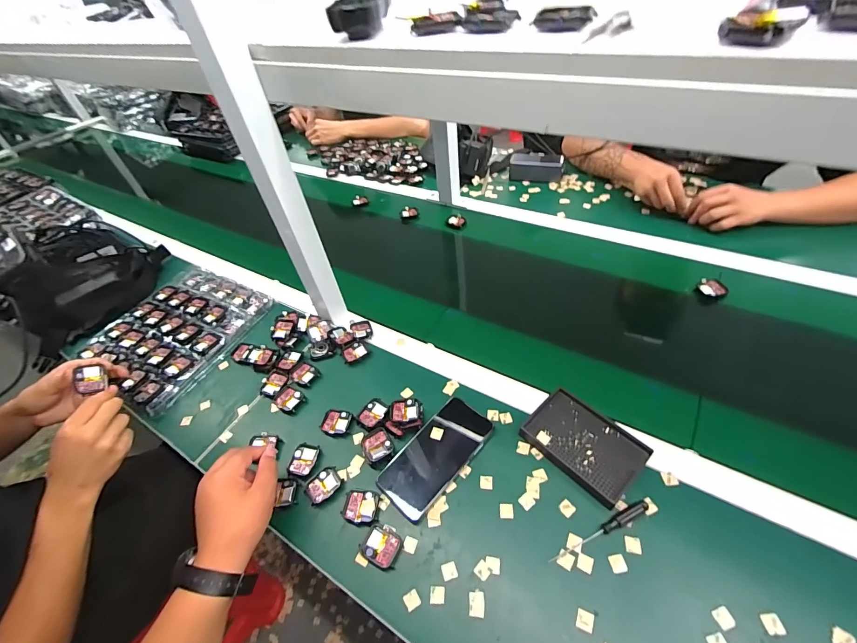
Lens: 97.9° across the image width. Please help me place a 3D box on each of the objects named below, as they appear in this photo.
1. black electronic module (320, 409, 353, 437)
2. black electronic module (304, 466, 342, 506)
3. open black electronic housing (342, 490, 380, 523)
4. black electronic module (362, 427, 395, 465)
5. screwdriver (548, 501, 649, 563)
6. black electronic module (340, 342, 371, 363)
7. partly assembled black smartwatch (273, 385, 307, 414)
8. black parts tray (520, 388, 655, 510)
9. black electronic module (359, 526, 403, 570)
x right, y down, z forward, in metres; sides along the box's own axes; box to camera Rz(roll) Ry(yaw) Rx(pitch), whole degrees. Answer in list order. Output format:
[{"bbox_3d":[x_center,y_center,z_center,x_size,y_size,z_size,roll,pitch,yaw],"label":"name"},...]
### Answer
[{"bbox_3d":[-0.137,0.151,0.554,0.043,0.011,0.038,1,48,10],"label":"black electronic module"},{"bbox_3d":[-0.141,0.217,0.497,0.047,0.006,0.035,-38,53,-23],"label":"black electronic module"},{"bbox_3d":[-0.086,0.234,0.473,0.044,0.007,0.038,-1,48,8],"label":"open black electronic housing"},{"bbox_3d":[-0.069,0.173,0.517,0.040,0.020,0.045,-19,48,-9],"label":"black electronic module"},{"bbox_3d":[0.193,0.237,0.423,0.129,0.013,0.012,-22,49,-11],"label":"screwdriver"},{"bbox_3d":[-0.126,0.052,0.640,0.044,0.006,0.035,-25,49,-14],"label":"black electronic module"},{"bbox_3d":[-0.220,0.123,0.594,0.045,0.009,0.039,26,56,28],"label":"partly assembled black smartwatch"},{"bbox_3d":[0.203,0.158,0.488,0.090,0.027,0.134,-37,53,-23],"label":"black parts tray"},{"bbox_3d":[-0.056,0.266,0.443,0.044,0.009,0.042,11,51,18],"label":"black electronic module"}]

